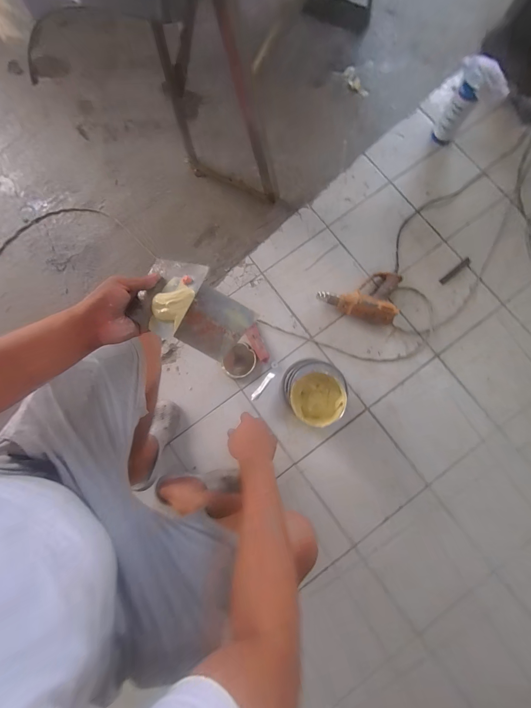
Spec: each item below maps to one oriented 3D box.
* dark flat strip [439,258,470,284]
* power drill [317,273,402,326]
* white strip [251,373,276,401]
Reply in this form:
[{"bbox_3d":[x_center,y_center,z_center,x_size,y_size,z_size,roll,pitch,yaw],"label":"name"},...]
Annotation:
[{"bbox_3d":[0.684,-0.298,1.005,0.145,0.005,0.021,-37,80,-6],"label":"dark flat strip"},{"bbox_3d":[0.320,-0.215,0.958,0.266,0.070,0.196,14,79,4],"label":"power drill"},{"bbox_3d":[-0.011,0.104,0.897,0.019,0.008,0.105,39,82,9],"label":"white strip"}]

